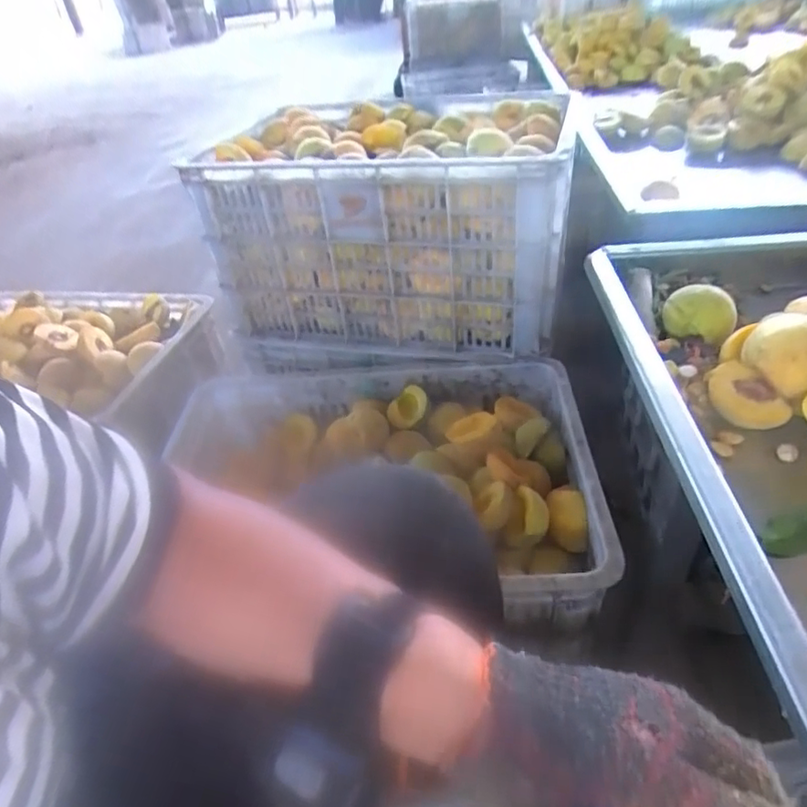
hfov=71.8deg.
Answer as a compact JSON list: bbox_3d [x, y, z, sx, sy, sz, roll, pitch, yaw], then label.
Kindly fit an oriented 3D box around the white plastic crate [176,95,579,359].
[{"bbox_3d":[-0.009,-0.310,0.924,0.539,0.276,0.379,8,41,17],"label":"white plastic crate"}]

